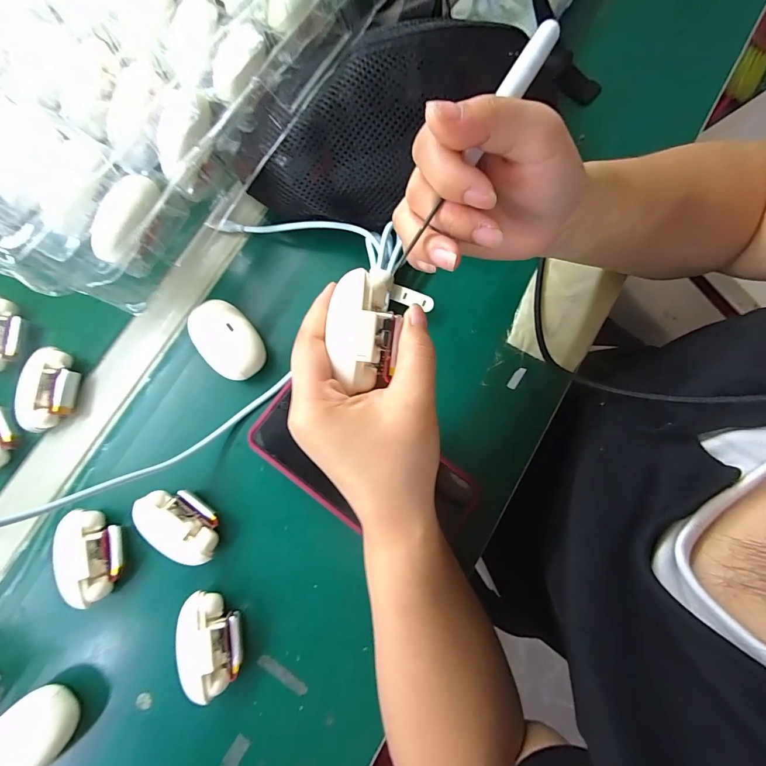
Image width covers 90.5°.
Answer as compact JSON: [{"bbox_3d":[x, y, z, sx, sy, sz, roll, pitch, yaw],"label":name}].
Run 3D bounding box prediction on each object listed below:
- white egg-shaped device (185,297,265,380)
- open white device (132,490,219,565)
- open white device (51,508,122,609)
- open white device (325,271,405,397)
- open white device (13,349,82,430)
[{"bbox_3d":[-0.123,-0.033,0.304,0.043,0.027,0.065,-39,80,-7],"label":"white egg-shaped device"},{"bbox_3d":[-0.147,0.103,0.280,0.065,0.028,0.037,37,81,8],"label":"open white device"},{"bbox_3d":[-0.210,0.123,0.276,0.039,0.027,0.063,-25,79,-4],"label":"open white device"},{"bbox_3d":[-0.010,-0.028,0.203,0.036,0.023,0.061,11,79,4],"label":"open white device"},{"bbox_3d":[-0.265,0.005,0.306,0.038,0.024,0.064,-1,78,1],"label":"open white device"}]

